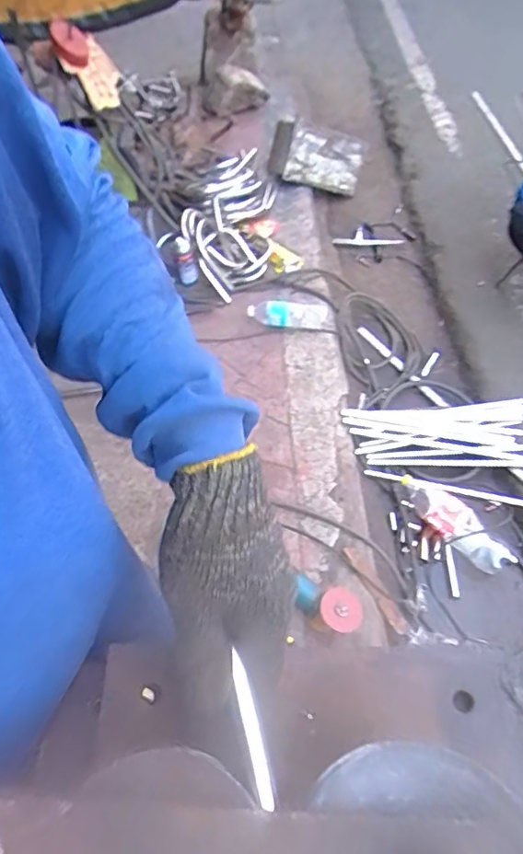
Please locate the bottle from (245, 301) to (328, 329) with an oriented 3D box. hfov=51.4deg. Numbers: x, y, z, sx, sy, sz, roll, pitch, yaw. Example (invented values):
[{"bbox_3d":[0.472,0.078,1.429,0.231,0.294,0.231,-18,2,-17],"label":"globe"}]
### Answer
[{"bbox_3d":[0.085,-0.356,1.695,0.253,0.063,0.097,3,55,-1],"label":"bottle"}]

